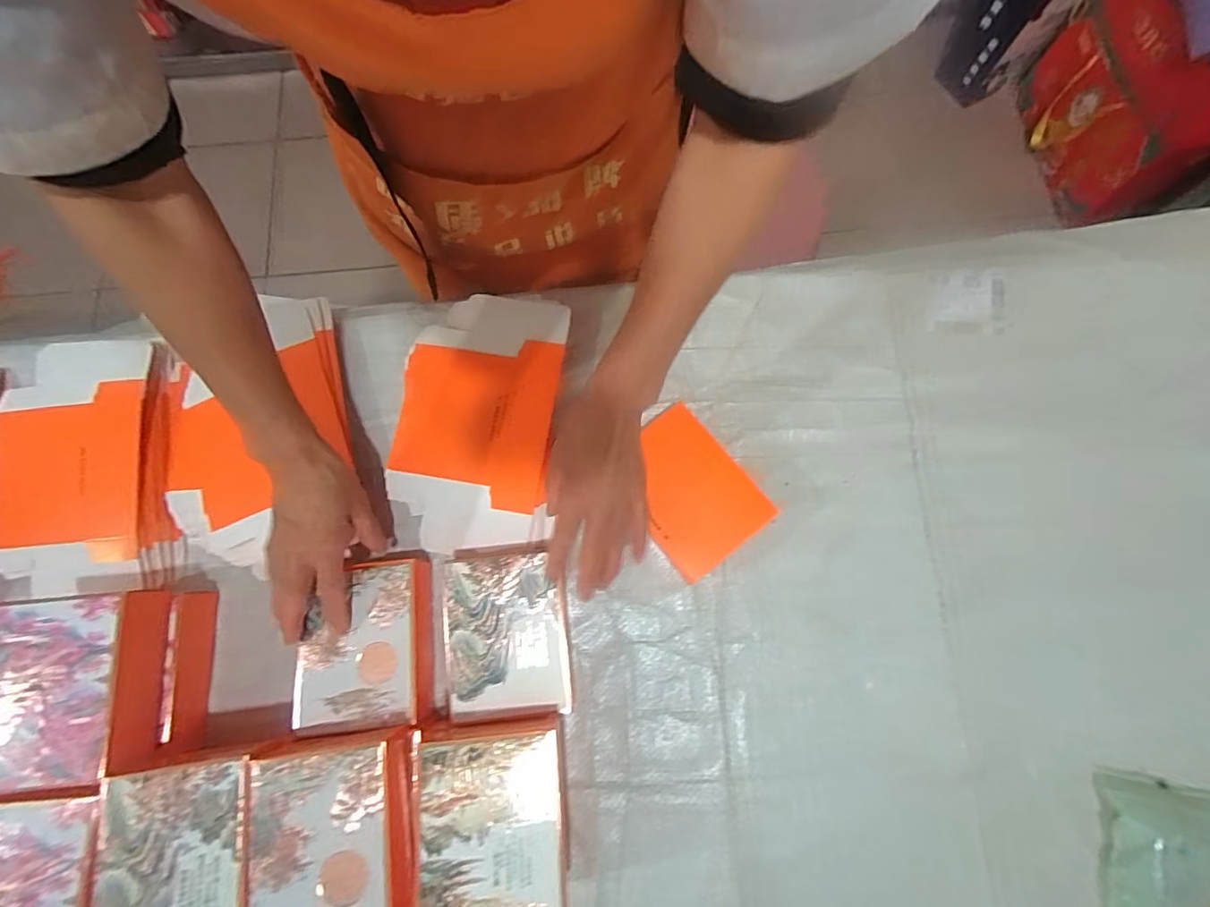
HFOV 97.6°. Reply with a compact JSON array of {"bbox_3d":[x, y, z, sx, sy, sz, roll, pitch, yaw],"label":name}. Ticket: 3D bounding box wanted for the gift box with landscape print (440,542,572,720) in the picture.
[{"bbox_3d":[-0.081,0.146,0.454,0.098,0.060,0.133,-6,75,0],"label":"gift box with landscape print"}]

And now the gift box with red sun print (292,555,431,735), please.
[{"bbox_3d":[-0.203,0.161,0.454,0.105,0.047,0.129,-5,75,0],"label":"gift box with red sun print"}]

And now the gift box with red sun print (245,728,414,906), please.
[{"bbox_3d":[-0.188,0.270,0.374,0.104,0.046,0.136,-10,76,-2],"label":"gift box with red sun print"}]

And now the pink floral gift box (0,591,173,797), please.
[{"bbox_3d":[-0.403,0.176,0.399,0.100,0.054,0.132,-8,76,-1],"label":"pink floral gift box"}]

